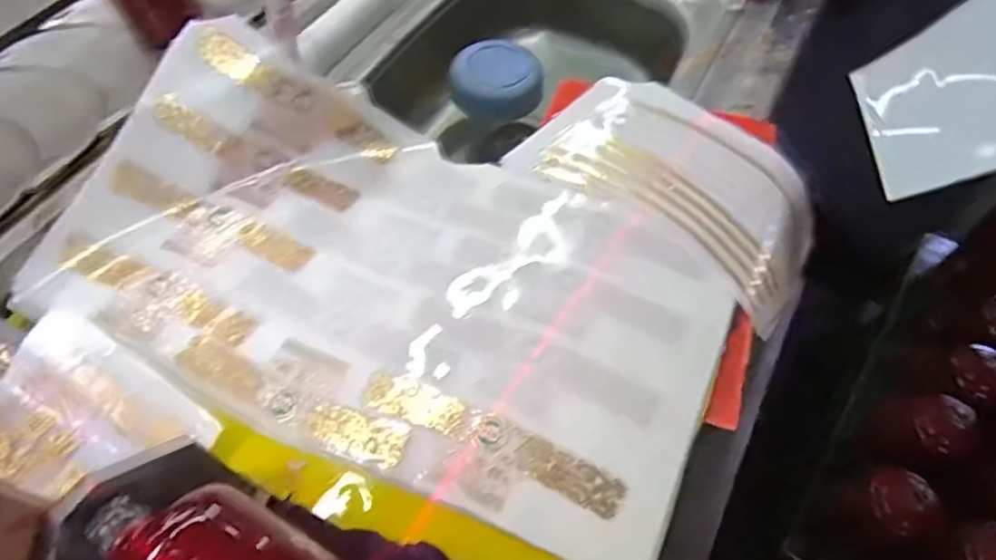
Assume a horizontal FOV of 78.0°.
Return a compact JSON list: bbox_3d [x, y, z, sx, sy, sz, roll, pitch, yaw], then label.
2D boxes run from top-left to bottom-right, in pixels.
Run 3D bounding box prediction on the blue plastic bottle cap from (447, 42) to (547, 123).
[{"bbox_3d":[-0.002,-0.223,0.678,0.102,0.044,0.090,22,60,12],"label":"blue plastic bottle cap"}]

